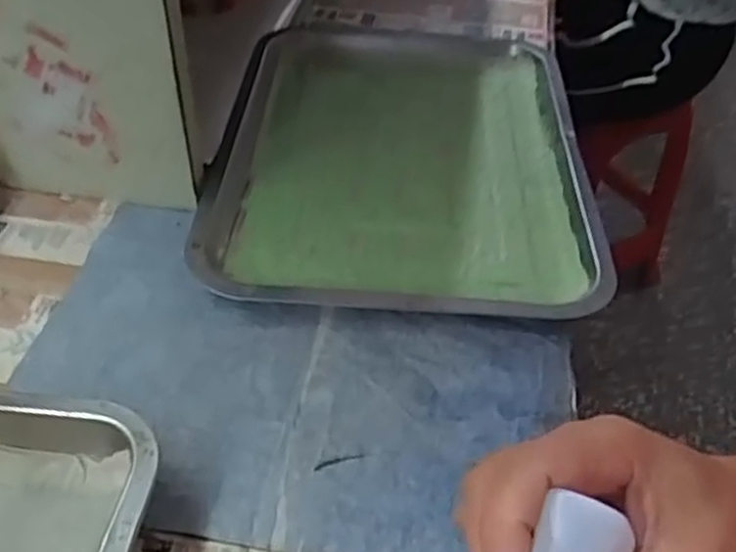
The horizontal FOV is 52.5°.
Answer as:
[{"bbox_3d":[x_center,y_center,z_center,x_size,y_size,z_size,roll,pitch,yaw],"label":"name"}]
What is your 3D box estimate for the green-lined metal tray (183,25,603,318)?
[{"bbox_3d":[0.024,-0.094,0.556,0.258,0.039,0.335,5,43,0],"label":"green-lined metal tray"}]

